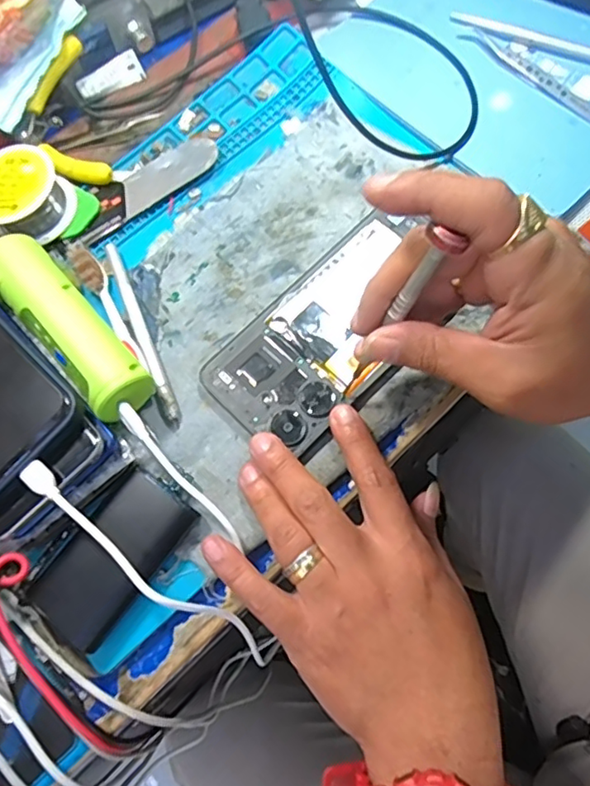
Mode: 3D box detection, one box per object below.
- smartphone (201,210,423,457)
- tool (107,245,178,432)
[{"bbox_3d":[0.023,-0.035,0.334,0.147,0.015,0.078,-42,81,-11],"label":"smartphone"},{"bbox_3d":[-0.091,-0.037,0.340,0.007,0.006,0.122,-22,78,-7],"label":"tool"}]

